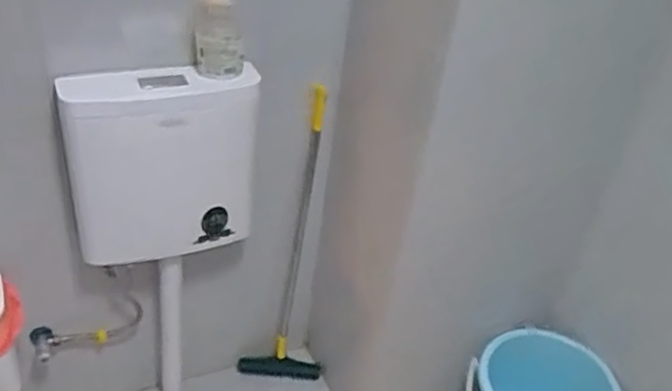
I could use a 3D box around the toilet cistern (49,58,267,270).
[{"bbox_3d":[-0.327,-0.048,1.328,0.351,0.349,0.106,-11,41,-20],"label":"toilet cistern"}]

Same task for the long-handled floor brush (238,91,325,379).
[{"bbox_3d":[-0.127,0.127,1.624,0.210,0.743,0.211,-1,38,-8],"label":"long-handled floor brush"}]

